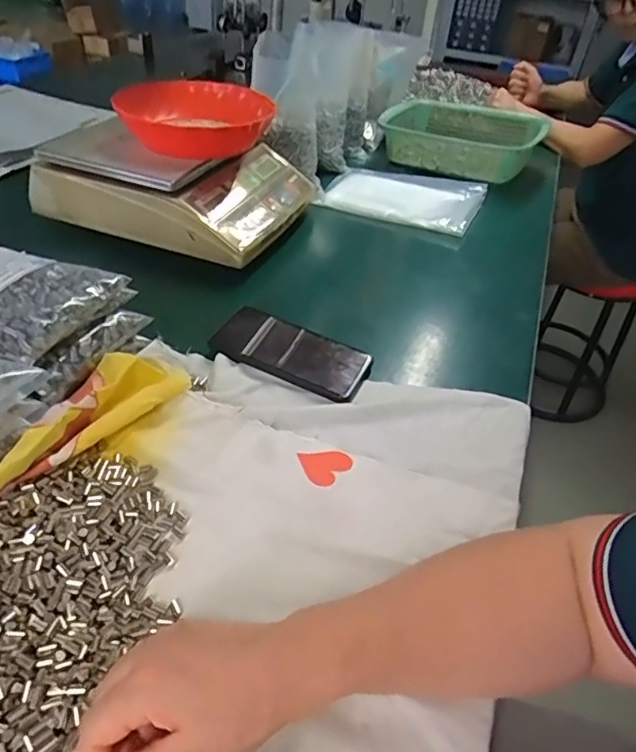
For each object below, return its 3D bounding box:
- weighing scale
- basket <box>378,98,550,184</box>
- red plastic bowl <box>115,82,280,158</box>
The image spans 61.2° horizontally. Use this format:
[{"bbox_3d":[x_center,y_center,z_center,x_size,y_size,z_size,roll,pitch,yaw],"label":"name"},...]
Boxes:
[{"bbox_3d":[-0.191,-0.282,0.792,0.307,0.117,0.307,17,42,14],"label":"weighing scale"},{"bbox_3d":[0.264,-0.461,1.053,0.322,0.084,0.201,28,46,22],"label":"basket"},{"bbox_3d":[-0.158,-0.356,0.745,0.190,0.051,0.177,4,41,-3],"label":"red plastic bowl"}]

